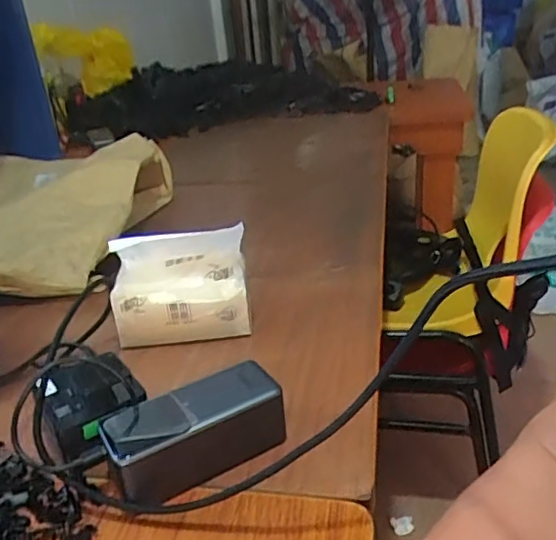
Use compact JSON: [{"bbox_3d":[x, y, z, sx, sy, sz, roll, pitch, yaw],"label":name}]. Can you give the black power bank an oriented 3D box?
[{"bbox_3d":[-0.060,0.122,0.427,0.129,0.054,0.055,-19,31,-26],"label":"black power bank"}]

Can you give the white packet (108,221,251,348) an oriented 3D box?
[{"bbox_3d":[-0.098,0.013,0.571,0.131,0.113,0.059,-6,27,-3],"label":"white packet"}]

